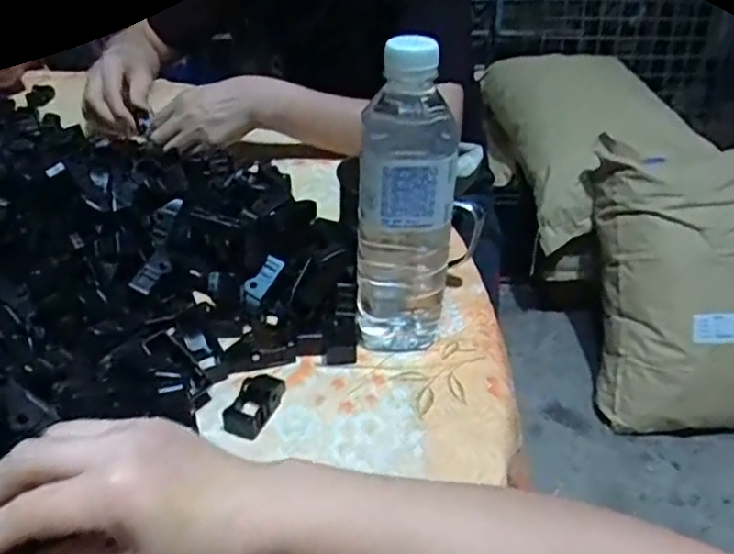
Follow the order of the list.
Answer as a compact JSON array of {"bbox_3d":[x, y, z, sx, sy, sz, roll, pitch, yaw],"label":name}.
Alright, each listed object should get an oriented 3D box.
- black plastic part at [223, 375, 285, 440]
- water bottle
[{"bbox_3d":[-0.071,0.080,0.413,0.024,0.017,0.048,11,38,14],"label":"black plastic part"},{"bbox_3d":[0.025,-0.042,0.425,0.064,0.206,0.051,1,37,0],"label":"water bottle"}]

